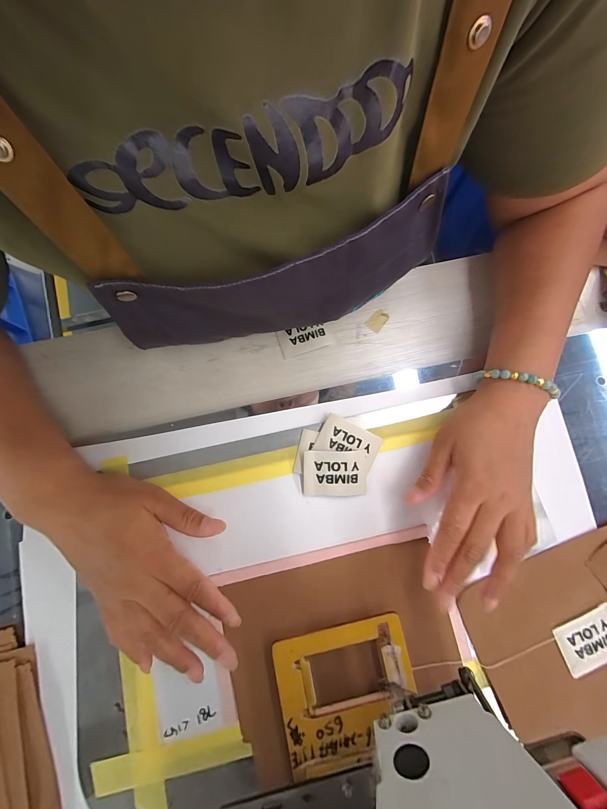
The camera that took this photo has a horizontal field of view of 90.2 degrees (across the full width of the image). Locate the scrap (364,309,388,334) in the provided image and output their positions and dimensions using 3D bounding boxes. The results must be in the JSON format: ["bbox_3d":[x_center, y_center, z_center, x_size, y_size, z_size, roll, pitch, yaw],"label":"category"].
[{"bbox_3d":[0.080,-0.091,0.325,0.017,0.004,0.024,39,79,7],"label":"scrap"}]

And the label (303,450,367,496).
[{"bbox_3d":[0.029,0.063,0.275,0.057,0.007,0.040,0,92,-1],"label":"label"}]

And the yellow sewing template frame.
[{"bbox_3d":[0.034,0.223,0.238,0.105,0.008,0.087,-12,79,-3],"label":"yellow sewing template frame"}]

